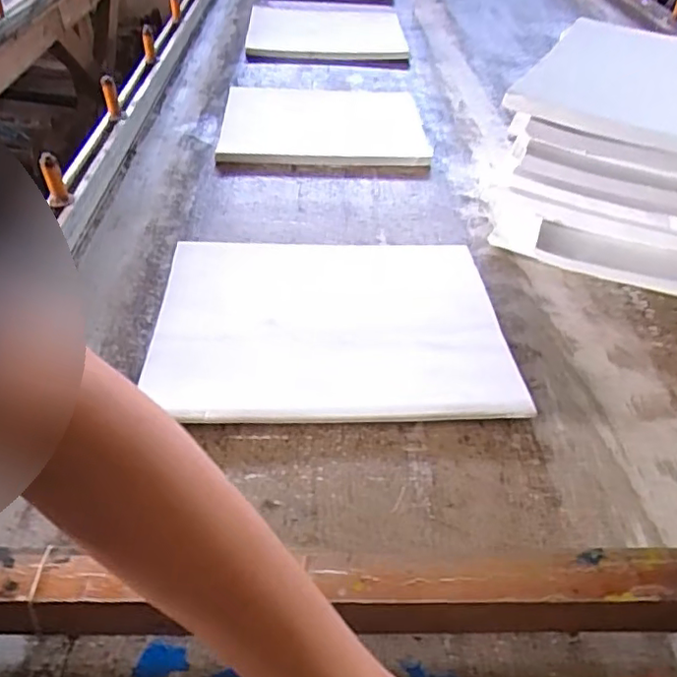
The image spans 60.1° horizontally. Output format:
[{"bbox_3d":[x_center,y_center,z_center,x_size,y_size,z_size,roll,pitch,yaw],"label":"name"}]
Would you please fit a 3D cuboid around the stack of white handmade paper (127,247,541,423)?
[{"bbox_3d":[-0.008,-0.015,0.469,0.261,0.015,0.207,-1,43,-5],"label":"stack of white handmade paper"}]

